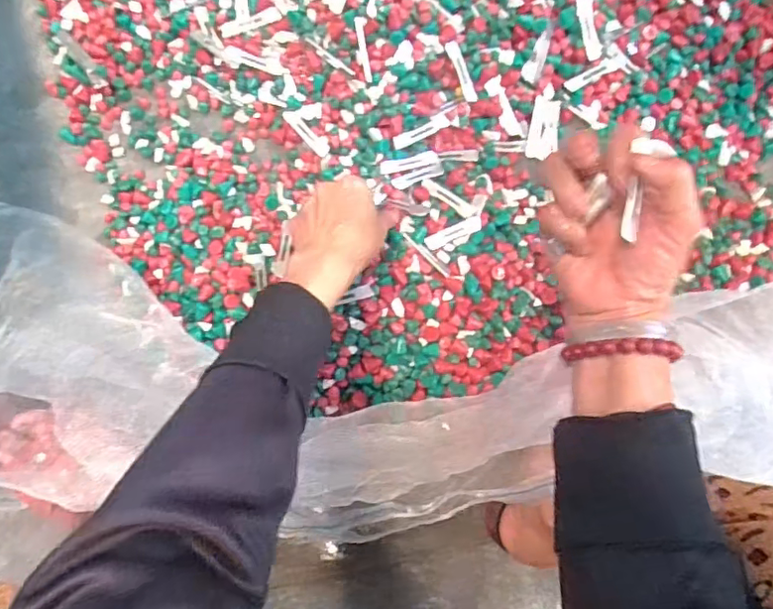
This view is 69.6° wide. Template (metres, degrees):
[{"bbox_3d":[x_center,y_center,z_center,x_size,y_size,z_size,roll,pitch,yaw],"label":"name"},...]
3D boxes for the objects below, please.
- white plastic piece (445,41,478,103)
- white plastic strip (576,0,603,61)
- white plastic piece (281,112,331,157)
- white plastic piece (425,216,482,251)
[{"bbox_3d":[0.072,-0.221,0.529,0.012,0.004,0.058,-27,109,-3],"label":"white plastic piece"},{"bbox_3d":[0.193,-0.265,0.530,0.021,0.004,0.061,-14,95,-16],"label":"white plastic strip"},{"bbox_3d":[-0.078,-0.166,0.540,0.059,0.008,0.013,45,85,4],"label":"white plastic piece"},{"bbox_3d":[0.063,-0.067,0.526,0.059,0.006,0.015,-25,90,-15],"label":"white plastic piece"}]

